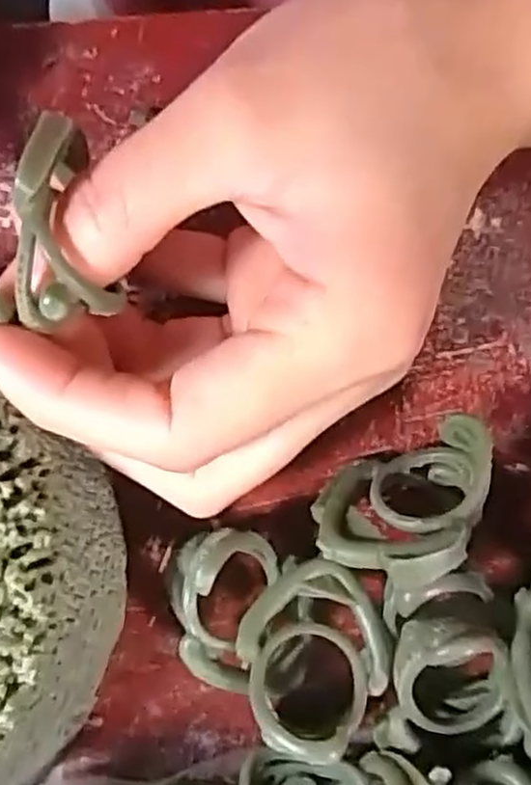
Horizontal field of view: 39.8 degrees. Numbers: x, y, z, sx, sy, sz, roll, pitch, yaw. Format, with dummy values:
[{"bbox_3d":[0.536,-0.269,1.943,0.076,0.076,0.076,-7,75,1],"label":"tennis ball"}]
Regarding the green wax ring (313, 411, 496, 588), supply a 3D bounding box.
[{"bbox_3d":[0.029,0.021,0.155,0.030,0.023,0.038,27,78,6],"label":"green wax ring"}]

